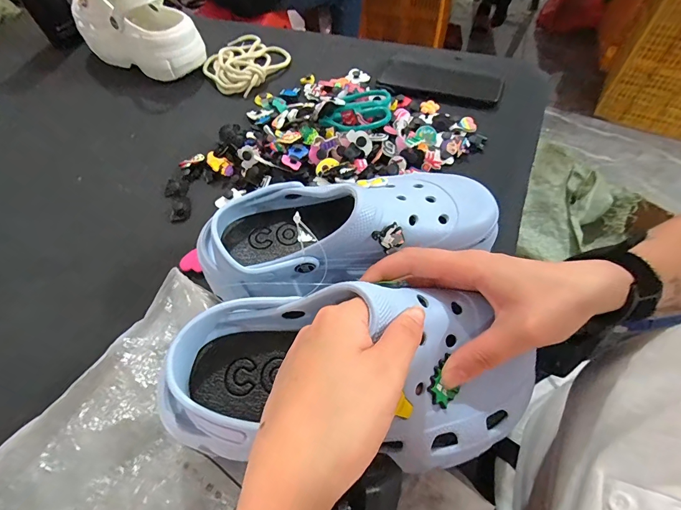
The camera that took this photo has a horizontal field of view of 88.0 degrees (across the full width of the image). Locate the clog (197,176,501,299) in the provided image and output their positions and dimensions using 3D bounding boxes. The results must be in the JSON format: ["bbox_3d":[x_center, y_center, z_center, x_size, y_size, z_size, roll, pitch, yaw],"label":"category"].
[{"bbox_3d":[0.008,-0.020,0.302,0.234,0.096,0.100,-11,58,-3],"label":"clog"}]

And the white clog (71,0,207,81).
[{"bbox_3d":[-0.310,-0.348,0.530,0.193,0.112,0.081,27,63,19],"label":"white clog"}]

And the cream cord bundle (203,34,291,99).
[{"bbox_3d":[-0.151,-0.302,0.541,0.126,0.017,0.123,33,66,22],"label":"cream cord bundle"}]

